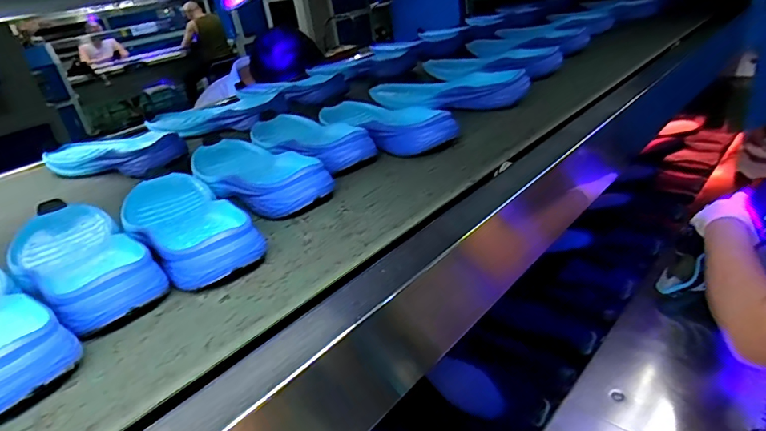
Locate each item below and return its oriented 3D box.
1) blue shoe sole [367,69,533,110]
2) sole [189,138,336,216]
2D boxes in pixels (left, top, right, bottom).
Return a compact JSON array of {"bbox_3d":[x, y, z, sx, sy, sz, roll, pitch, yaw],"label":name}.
[{"bbox_3d":[0.096,-0.199,0.764,0.255,0.042,0.076,3,28,23],"label":"blue shoe sole"},{"bbox_3d":[-0.158,-0.054,0.571,0.090,0.036,0.256,-25,30,-29],"label":"sole"}]

